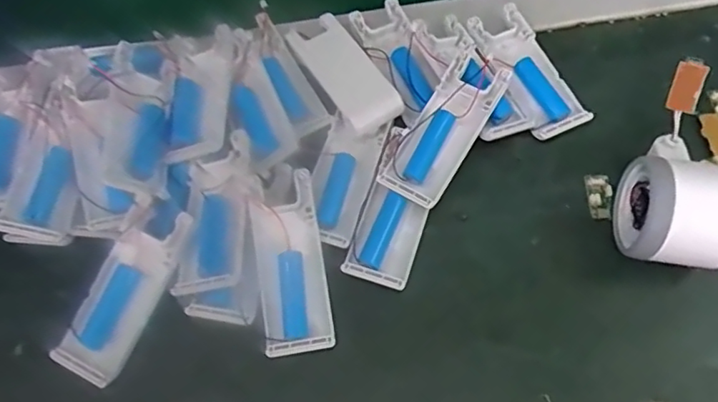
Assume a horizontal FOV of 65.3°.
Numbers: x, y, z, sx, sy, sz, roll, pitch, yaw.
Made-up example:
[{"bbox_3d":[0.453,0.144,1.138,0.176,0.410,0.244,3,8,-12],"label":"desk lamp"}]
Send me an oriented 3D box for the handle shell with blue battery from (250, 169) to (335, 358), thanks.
[{"bbox_3d":[-0.040,0.035,0.327,0.038,0.020,0.099,-8,65,-2],"label":"handle shell with blue battery"}]

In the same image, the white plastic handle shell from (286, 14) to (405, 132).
[{"bbox_3d":[-0.010,-0.091,0.379,0.038,0.011,0.095,-31,68,-12],"label":"white plastic handle shell"}]

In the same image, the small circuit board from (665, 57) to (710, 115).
[{"bbox_3d":[0.188,-0.065,0.321,0.016,0.033,0.004,15,45,22],"label":"small circuit board"}]

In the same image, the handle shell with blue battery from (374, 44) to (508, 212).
[{"bbox_3d":[0.054,-0.048,0.352,0.039,0.018,0.105,29,78,21],"label":"handle shell with blue battery"}]

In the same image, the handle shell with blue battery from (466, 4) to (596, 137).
[{"bbox_3d":[0.118,-0.090,0.391,0.041,0.018,0.100,-24,67,-9],"label":"handle shell with blue battery"}]

